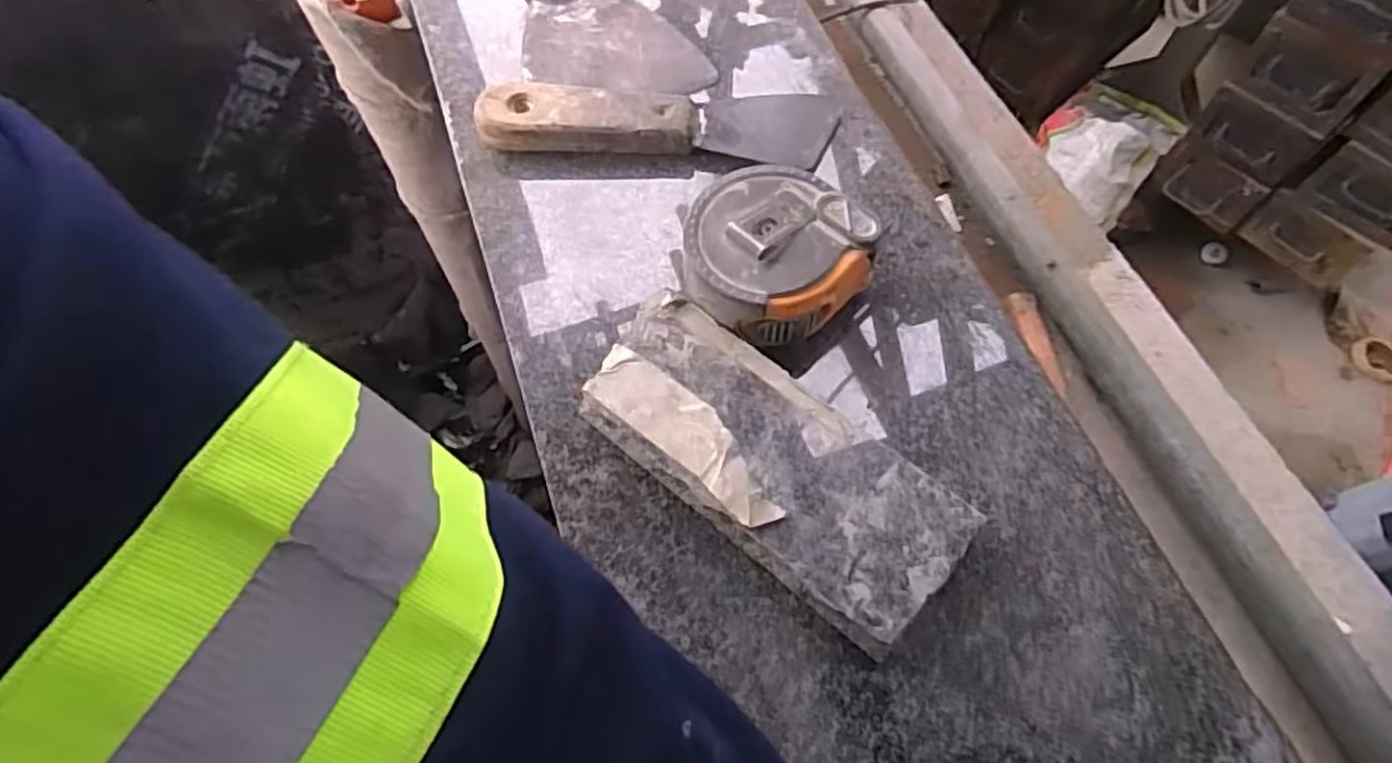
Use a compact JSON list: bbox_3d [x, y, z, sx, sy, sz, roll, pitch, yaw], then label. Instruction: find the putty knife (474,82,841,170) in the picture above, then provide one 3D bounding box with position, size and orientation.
[{"bbox_3d":[-0.017,-0.126,0.339,0.168,0.017,0.038,2,63,1],"label":"putty knife"}]

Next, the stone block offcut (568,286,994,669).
[{"bbox_3d":[0.025,0.029,0.262,0.144,0.016,0.058,38,69,17],"label":"stone block offcut"}]

